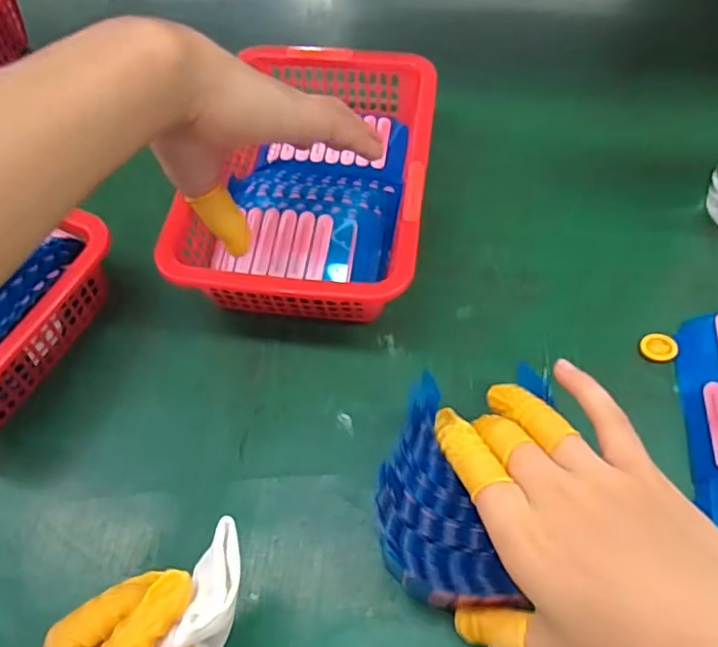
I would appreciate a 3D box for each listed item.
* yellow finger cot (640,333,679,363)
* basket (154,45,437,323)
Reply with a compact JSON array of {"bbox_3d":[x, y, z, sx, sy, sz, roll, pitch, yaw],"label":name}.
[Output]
[{"bbox_3d":[0.190,0.015,0.382,0.022,0.006,0.020,-1,59,2],"label":"yellow finger cot"},{"bbox_3d":[-0.028,-0.102,0.431,0.150,0.066,0.216,6,59,7],"label":"basket"}]

